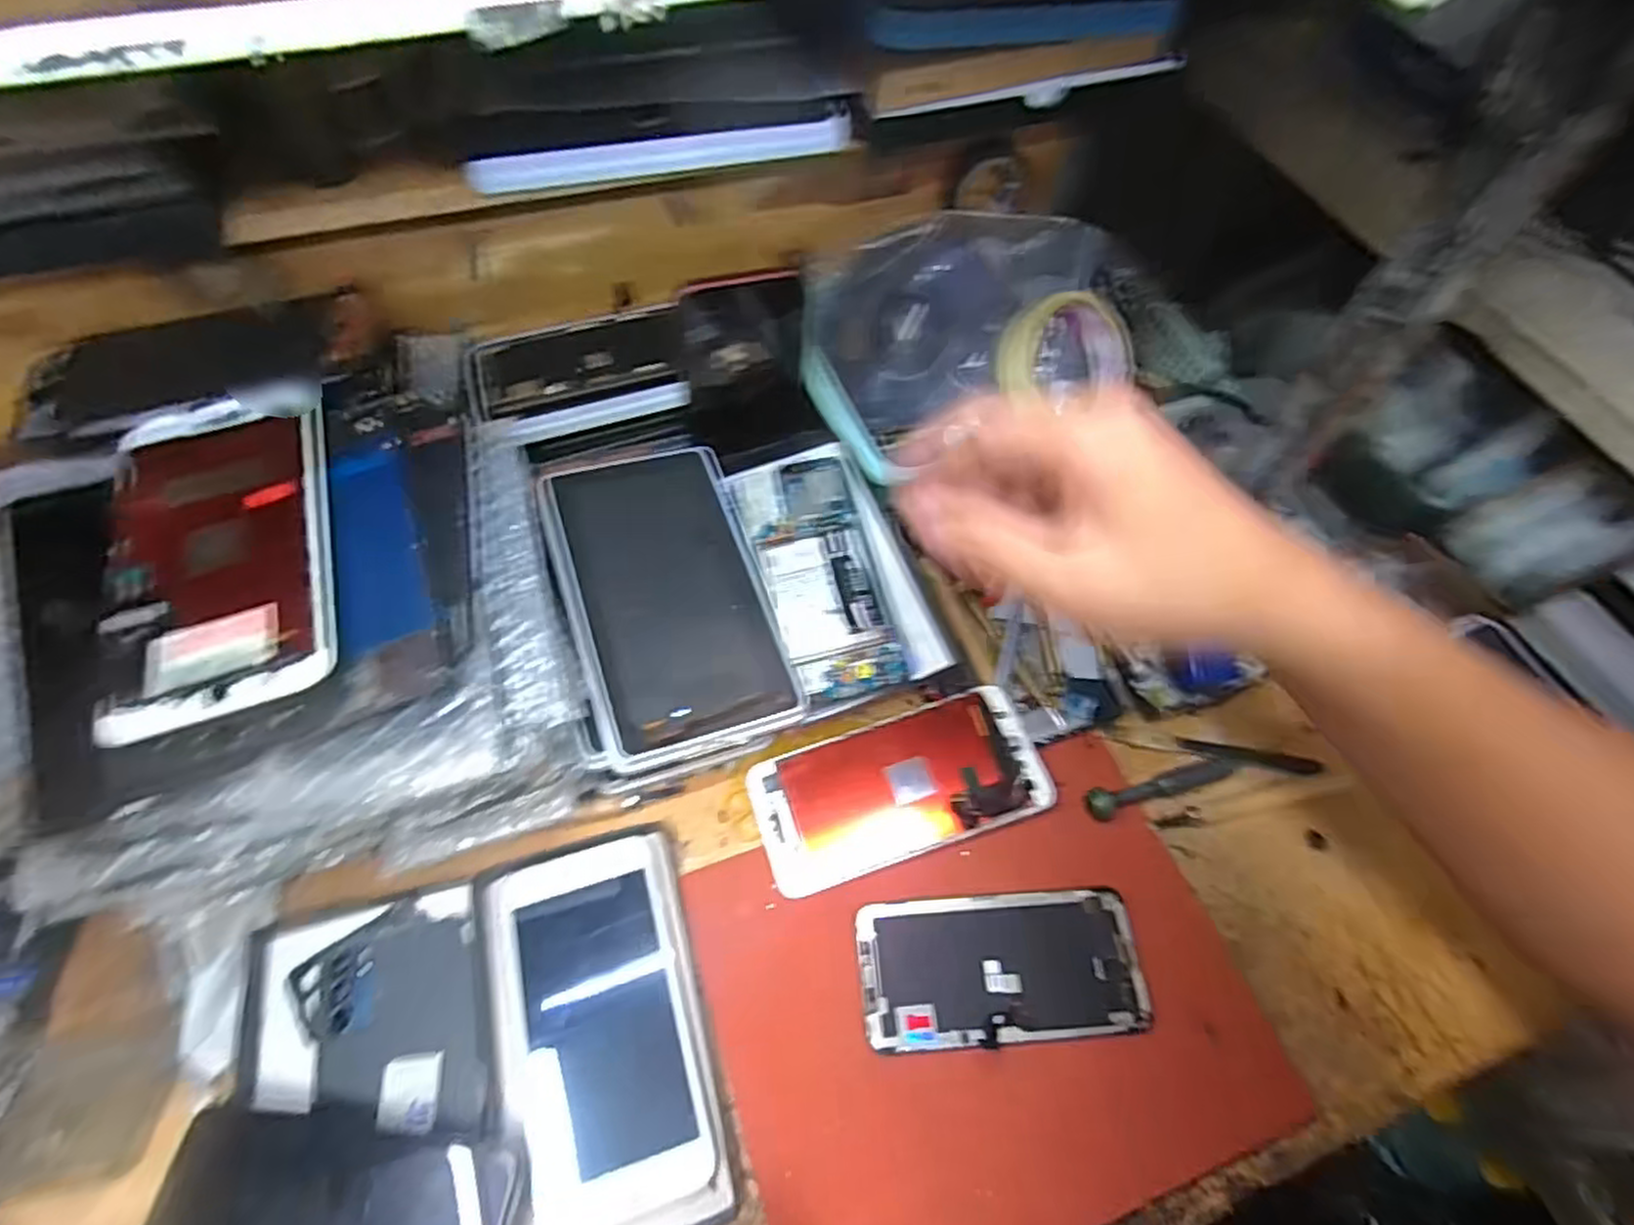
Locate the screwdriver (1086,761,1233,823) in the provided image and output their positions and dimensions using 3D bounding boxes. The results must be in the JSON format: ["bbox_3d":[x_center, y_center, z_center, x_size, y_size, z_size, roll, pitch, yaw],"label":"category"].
[{"bbox_3d":[0.198,0.099,0.426,0.096,0.012,0.016,-12,62,-10],"label":"screwdriver"}]

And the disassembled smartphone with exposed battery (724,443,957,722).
[{"bbox_3d":[0.011,-0.029,0.440,0.090,0.016,0.162,-17,69,-10],"label":"disassembled smartphone with exposed battery"}]

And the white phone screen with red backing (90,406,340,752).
[{"bbox_3d":[-0.235,-0.028,0.296,0.076,0.010,0.150,-17,63,-13],"label":"white phone screen with red backing"}]

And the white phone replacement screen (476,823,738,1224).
[{"bbox_3d":[-0.101,0.193,0.349,0.095,0.011,0.172,-14,63,-11],"label":"white phone replacement screen"}]

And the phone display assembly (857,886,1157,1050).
[{"bbox_3d":[0.093,0.178,0.378,0.141,0.007,0.068,-2,61,-5],"label":"phone display assembly"}]

